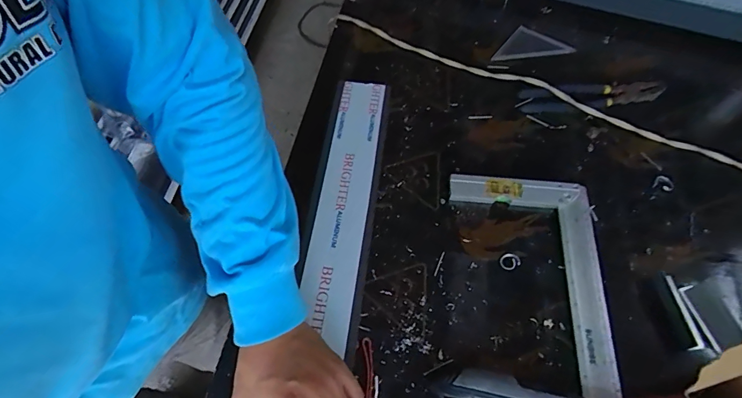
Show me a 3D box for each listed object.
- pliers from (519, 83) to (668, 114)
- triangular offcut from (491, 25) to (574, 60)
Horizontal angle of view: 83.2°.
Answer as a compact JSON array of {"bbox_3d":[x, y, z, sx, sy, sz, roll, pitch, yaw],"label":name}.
[{"bbox_3d":[0.321,-0.151,0.613,0.200,0.025,0.042,-1,60,1],"label":"pliers"},{"bbox_3d":[0.253,-0.260,0.685,0.133,0.008,0.075,-10,60,-4],"label":"triangular offcut"}]

